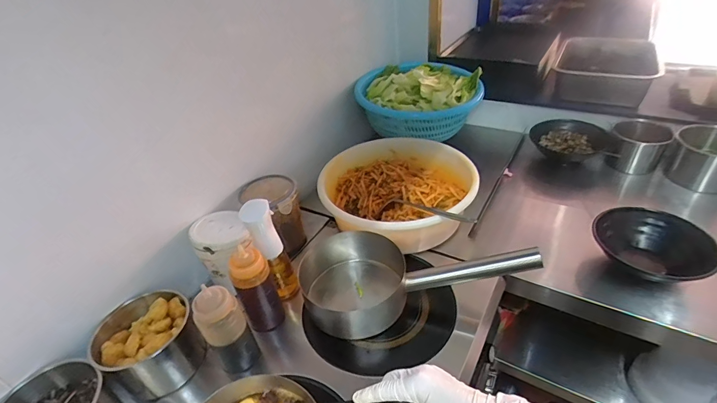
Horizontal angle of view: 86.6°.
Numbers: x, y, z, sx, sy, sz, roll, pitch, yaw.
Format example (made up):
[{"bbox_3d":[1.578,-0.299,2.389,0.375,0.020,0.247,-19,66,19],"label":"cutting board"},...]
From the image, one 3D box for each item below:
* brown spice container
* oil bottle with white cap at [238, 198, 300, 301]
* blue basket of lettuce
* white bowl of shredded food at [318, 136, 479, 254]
[{"bbox_3d":[-0.196,0.032,0.909,0.138,0.151,0.107,15,43,26],"label":"brown spice container"},{"bbox_3d":[-0.168,0.107,0.751,0.063,0.250,0.054,-18,39,-14],"label":"oil bottle with white cap"},{"bbox_3d":[0.193,-0.349,1.227,0.384,0.144,0.435,-4,38,3],"label":"blue basket of lettuce"},{"bbox_3d":[0.093,-0.024,0.954,0.366,0.129,0.368,-4,38,3],"label":"white bowl of shredded food"}]

